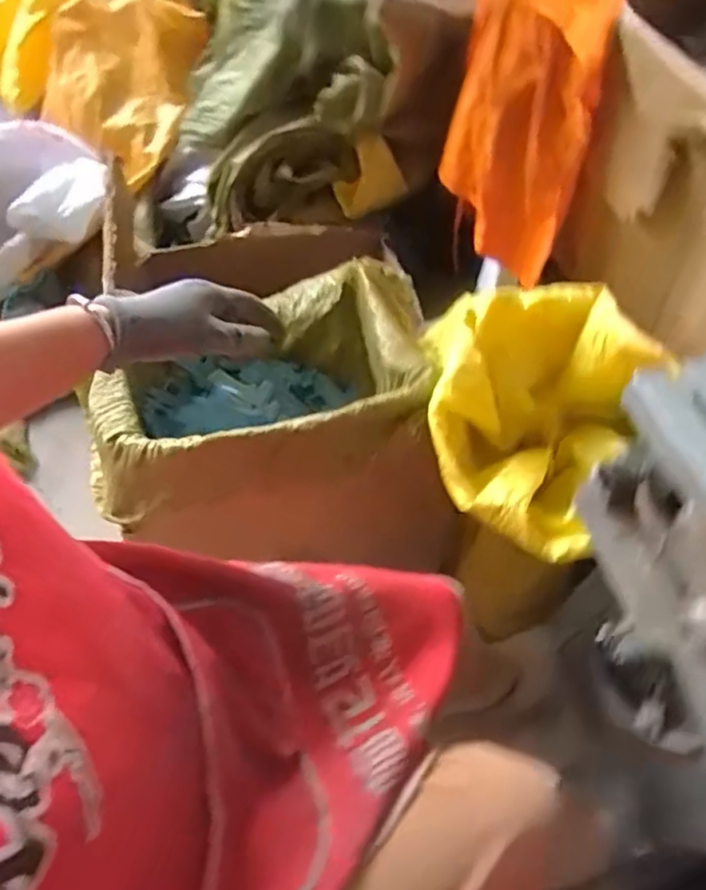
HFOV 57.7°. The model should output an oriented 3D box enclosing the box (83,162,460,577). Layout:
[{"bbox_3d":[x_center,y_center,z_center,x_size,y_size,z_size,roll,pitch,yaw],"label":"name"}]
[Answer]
[{"bbox_3d":[-0.115,-0.054,0.914,0.396,0.311,0.416,0,57,-3],"label":"box"}]

